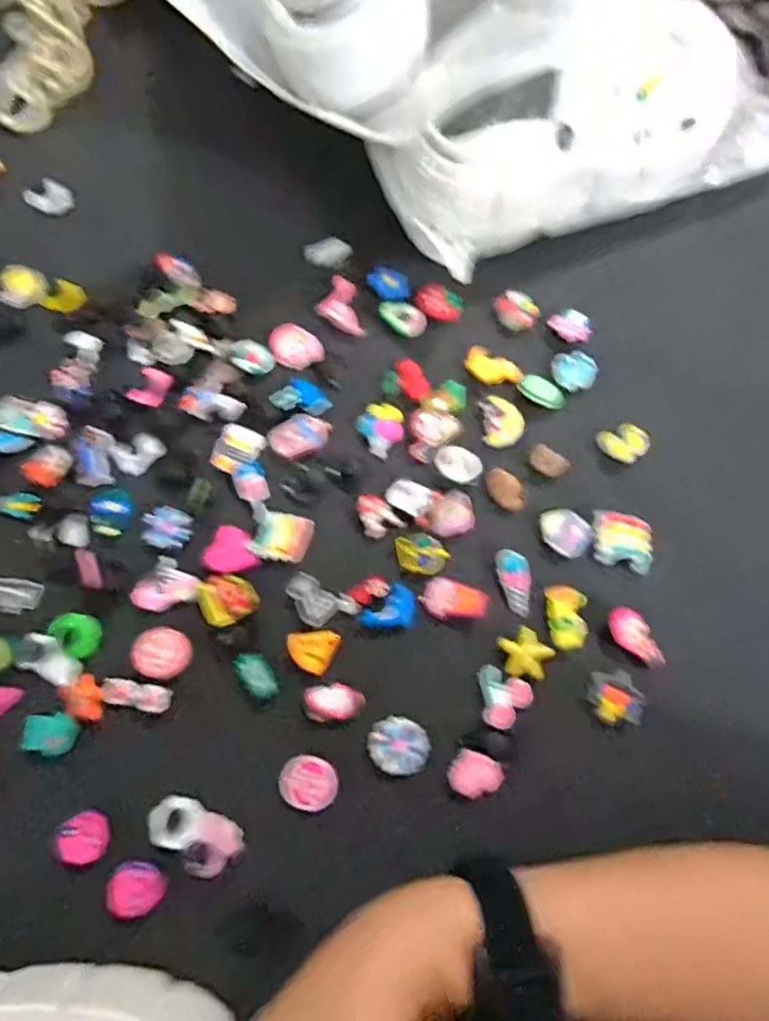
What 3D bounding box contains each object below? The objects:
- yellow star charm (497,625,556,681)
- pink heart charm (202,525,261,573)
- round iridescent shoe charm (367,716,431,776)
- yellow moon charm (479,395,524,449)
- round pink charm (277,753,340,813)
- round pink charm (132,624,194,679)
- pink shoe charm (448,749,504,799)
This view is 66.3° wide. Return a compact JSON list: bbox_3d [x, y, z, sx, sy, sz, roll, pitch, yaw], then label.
[{"bbox_3d":[0.077,0.079,0.322,0.026,0.006,0.029,-37,75,-13],"label":"yellow star charm"},{"bbox_3d":[-0.087,0.024,0.338,0.030,0.004,0.028,0,70,-1],"label":"pink heart charm"},{"bbox_3d":[0.008,0.122,0.306,0.031,0.005,0.028,2,70,0],"label":"round iridescent shoe charm"},{"bbox_3d":[0.073,-0.056,0.367,0.024,0.006,0.034,-3,70,-2],"label":"yellow moon charm"},{"bbox_3d":[-0.038,0.138,0.298,0.029,0.004,0.025,7,70,2],"label":"round pink charm"},{"bbox_3d":[-0.122,0.078,0.324,0.033,0.013,0.027,16,71,5],"label":"round pink charm"},{"bbox_3d":[0.047,0.135,0.299,0.026,0.004,0.022,25,72,8],"label":"pink shoe charm"}]

